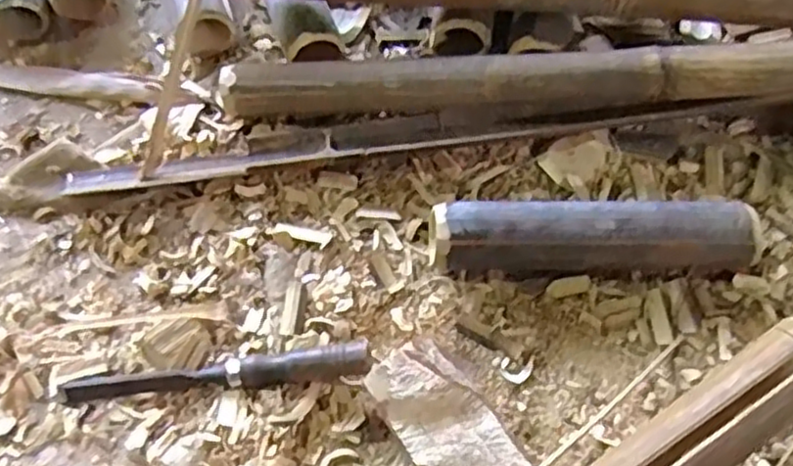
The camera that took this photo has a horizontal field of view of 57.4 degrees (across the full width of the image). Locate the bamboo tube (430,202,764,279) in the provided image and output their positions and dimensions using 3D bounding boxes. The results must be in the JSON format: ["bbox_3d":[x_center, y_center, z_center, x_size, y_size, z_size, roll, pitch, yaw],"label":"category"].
[{"bbox_3d":[0.158,0.005,0.596,0.260,0.052,0.055,1,63,0],"label":"bamboo tube"}]

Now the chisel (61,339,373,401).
[{"bbox_3d":[-0.137,0.108,0.552,0.233,0.028,0.023,-5,64,-3],"label":"chisel"}]

